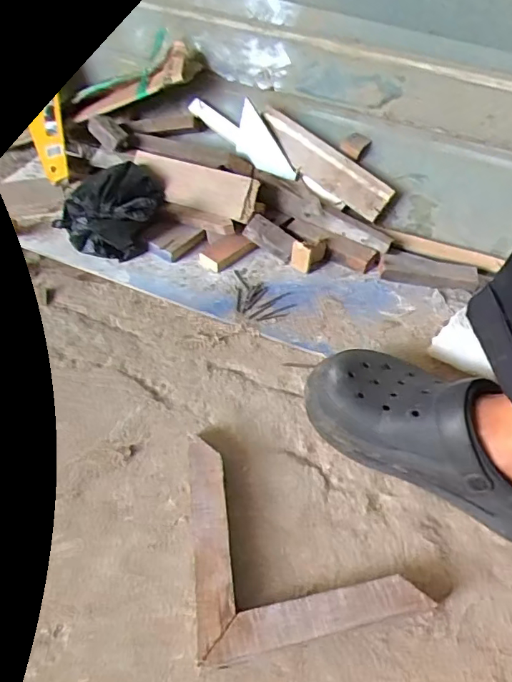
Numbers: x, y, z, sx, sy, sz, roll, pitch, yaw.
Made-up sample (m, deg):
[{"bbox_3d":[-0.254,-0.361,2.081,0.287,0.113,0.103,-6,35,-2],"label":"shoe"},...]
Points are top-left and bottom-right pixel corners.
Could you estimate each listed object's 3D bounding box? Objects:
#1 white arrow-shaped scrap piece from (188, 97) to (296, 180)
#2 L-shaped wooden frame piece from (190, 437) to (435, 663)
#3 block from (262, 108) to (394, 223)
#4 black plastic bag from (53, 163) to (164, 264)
[{"bbox_3d":[-0.013,-0.296,0.740,0.178,0.061,0.008,41,36,5],"label":"white arrow-shaped scrap piece"},{"bbox_3d":[0.037,0.169,0.469,0.183,0.025,0.184,-4,51,-7],"label":"L-shaped wooden frame piece"},{"bbox_3d":[0.095,-0.246,0.730,0.206,0.053,0.020,38,15,4],"label":"block"},{"bbox_3d":[-0.188,-0.174,0.697,0.123,0.085,0.126,1,51,-3],"label":"black plastic bag"}]

